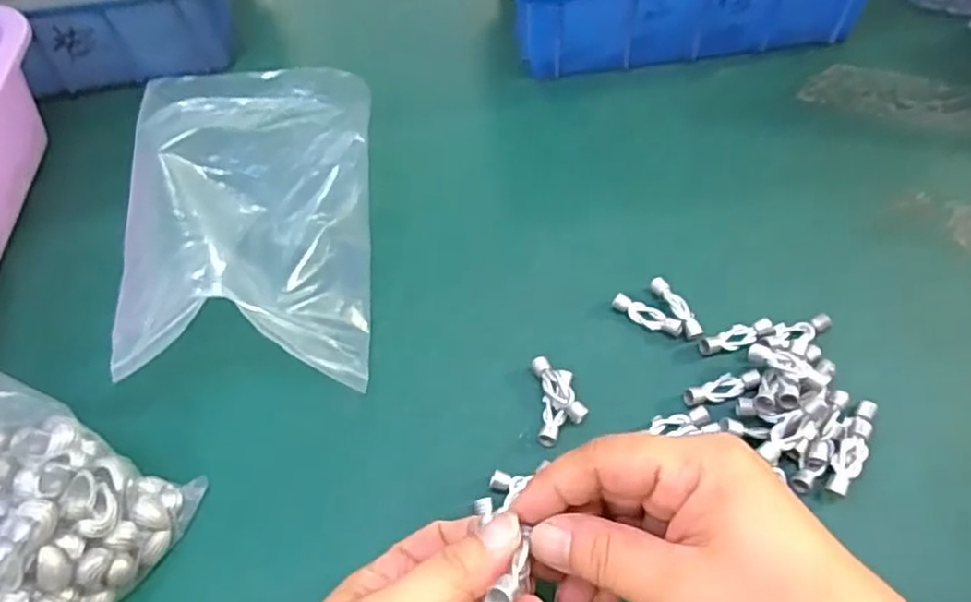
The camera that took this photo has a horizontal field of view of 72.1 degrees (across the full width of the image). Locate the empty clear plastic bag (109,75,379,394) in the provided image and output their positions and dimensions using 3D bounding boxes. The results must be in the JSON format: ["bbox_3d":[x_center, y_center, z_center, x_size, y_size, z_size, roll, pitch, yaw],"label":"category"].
[{"bbox_3d":[-0.128,-0.047,0.363,0.123,0.052,0.185,-5,59,0],"label":"empty clear plastic bag"}]

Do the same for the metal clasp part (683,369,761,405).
[{"bbox_3d":[0.114,0.041,0.323,0.037,0.006,0.011,-16,60,-7],"label":"metal clasp part"}]

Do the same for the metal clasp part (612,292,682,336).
[{"bbox_3d":[0.084,0.006,0.347,0.037,0.005,0.012,31,66,19],"label":"metal clasp part"}]

